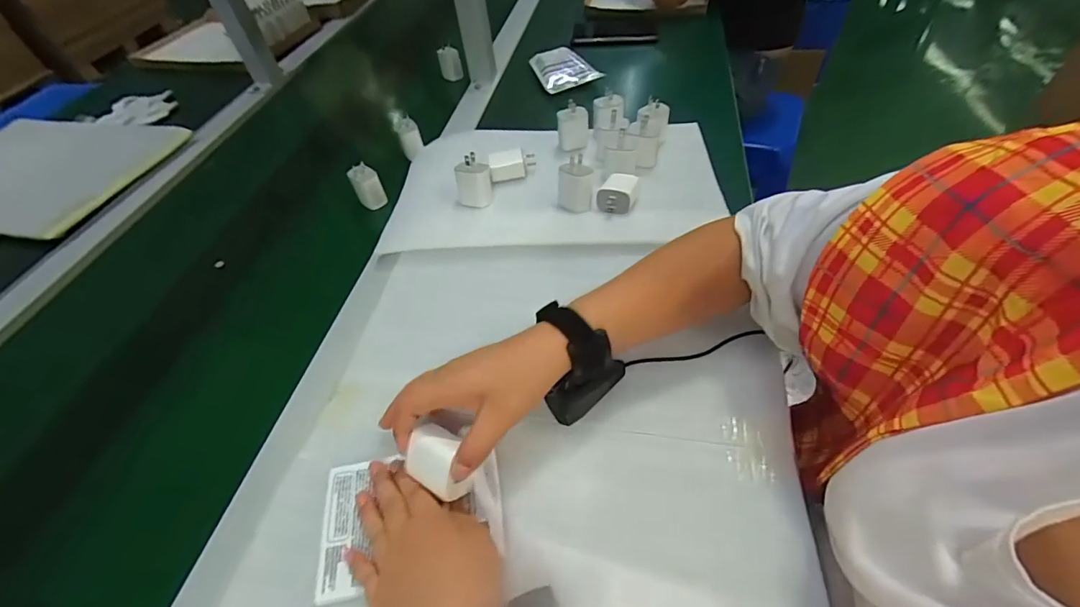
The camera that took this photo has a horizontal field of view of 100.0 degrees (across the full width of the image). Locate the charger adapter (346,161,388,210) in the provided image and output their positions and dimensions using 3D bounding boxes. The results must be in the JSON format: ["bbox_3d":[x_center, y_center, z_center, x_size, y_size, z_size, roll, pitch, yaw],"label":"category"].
[{"bbox_3d":[-0.235,-0.159,0.619,0.035,0.053,0.037,-23,51,-14],"label":"charger adapter"}]

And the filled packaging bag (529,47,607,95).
[{"bbox_3d":[0.046,-0.415,0.806,0.101,0.035,0.114,-15,50,-7],"label":"filled packaging bag"}]

